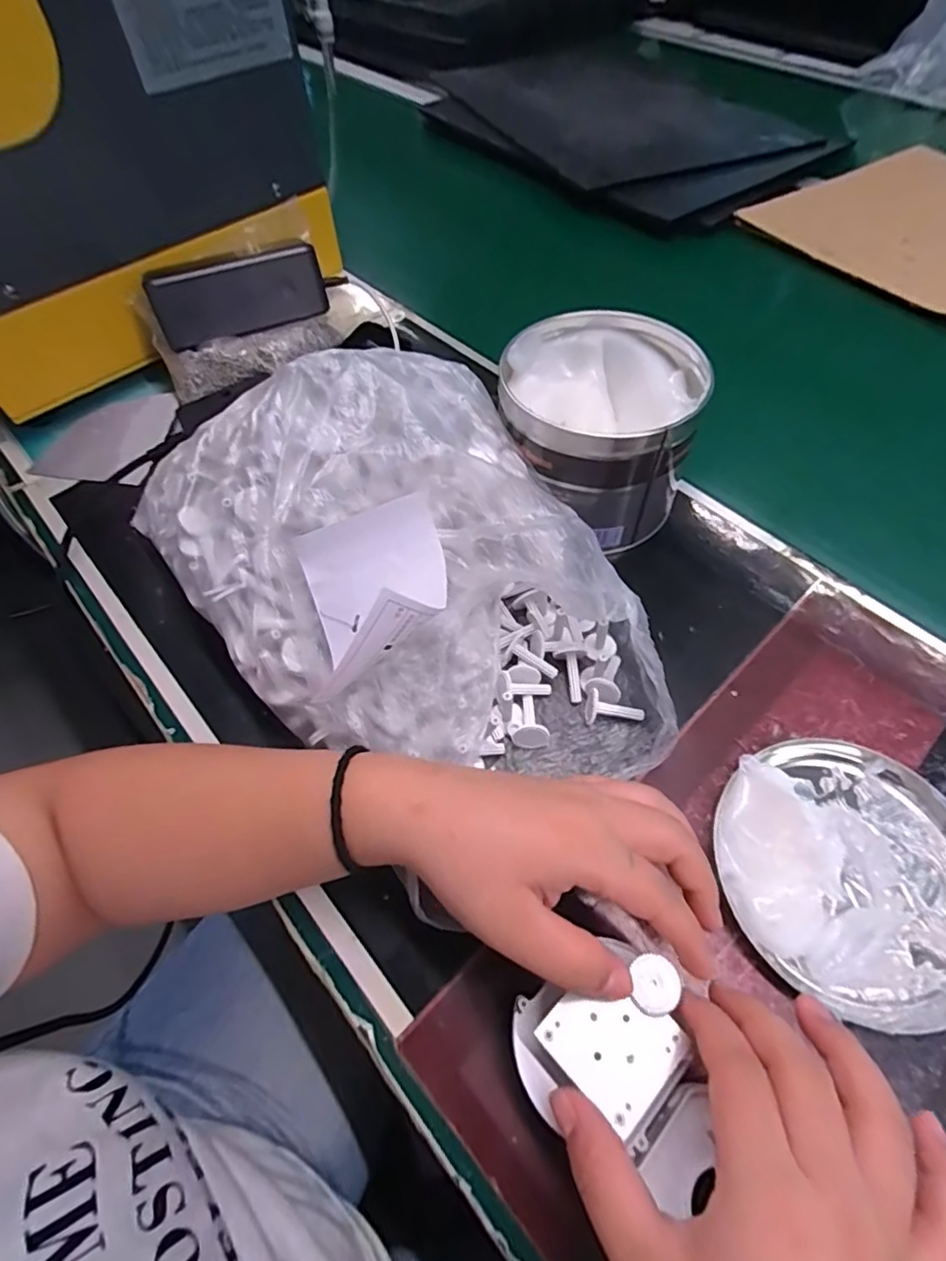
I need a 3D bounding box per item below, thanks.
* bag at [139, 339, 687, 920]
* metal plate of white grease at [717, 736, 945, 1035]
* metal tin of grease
[{"bbox_3d":[-0.040,-0.029,0.320,0.210,0.114,0.292,-29,61,-16],"label":"bag"},{"bbox_3d":[0.187,0.112,0.277,0.126,0.027,0.127,0,57,1],"label":"metal plate of white grease"},{"bbox_3d":[0.081,-0.131,0.387,0.119,0.098,0.114,0,57,1],"label":"metal tin of grease"}]

